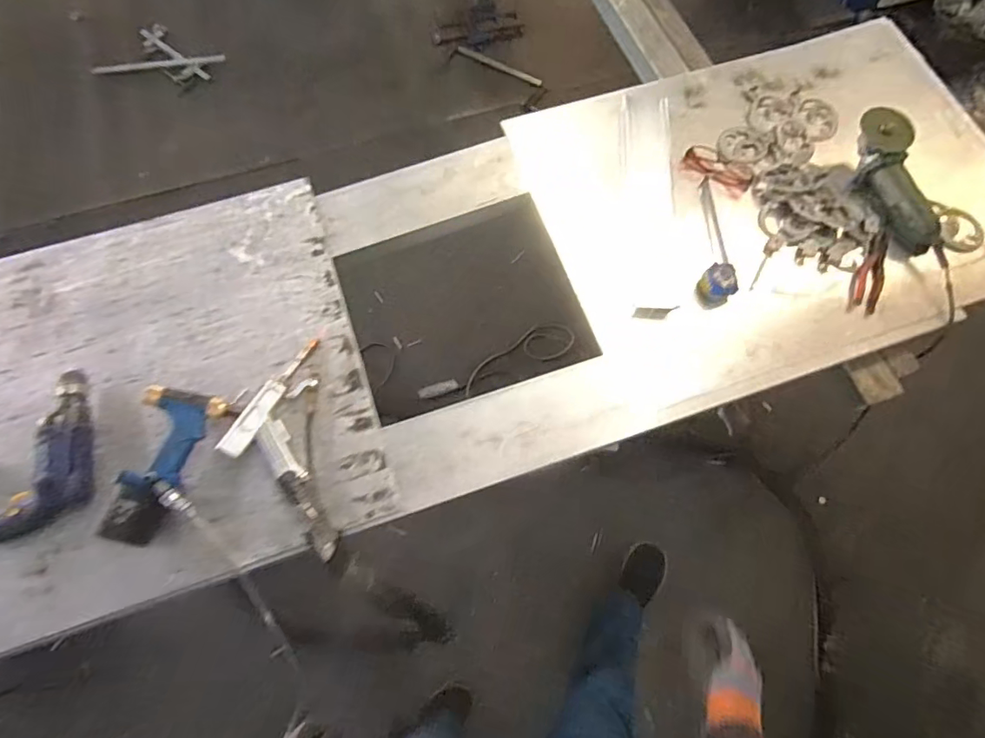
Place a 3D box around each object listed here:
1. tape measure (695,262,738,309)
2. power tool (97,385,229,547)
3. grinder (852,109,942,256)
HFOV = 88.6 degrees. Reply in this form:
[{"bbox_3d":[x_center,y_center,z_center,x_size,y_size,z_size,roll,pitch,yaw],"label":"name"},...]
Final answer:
[{"bbox_3d":[0.415,-0.154,0.927,0.065,0.040,0.082,40,76,12],"label":"tape measure"},{"bbox_3d":[-0.502,0.150,0.787,0.124,0.094,0.239,6,72,2],"label":"power tool"},{"bbox_3d":[0.773,-0.362,0.972,0.097,0.065,0.283,-3,71,-1],"label":"grinder"}]

